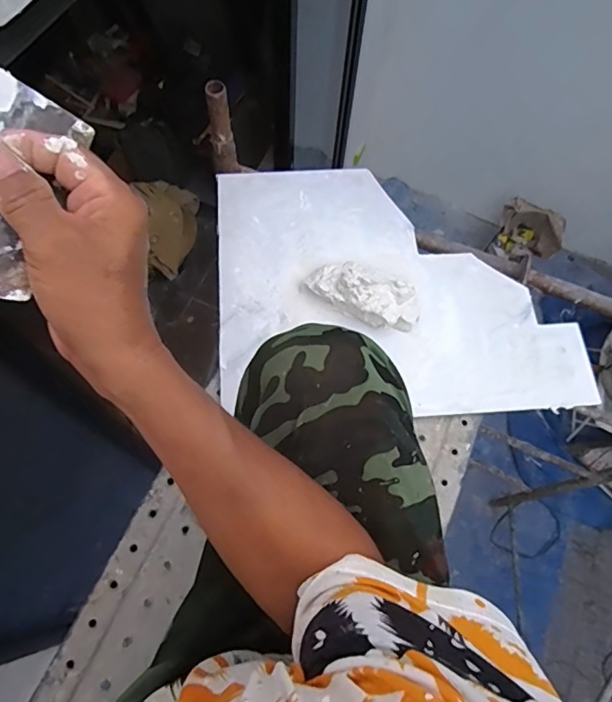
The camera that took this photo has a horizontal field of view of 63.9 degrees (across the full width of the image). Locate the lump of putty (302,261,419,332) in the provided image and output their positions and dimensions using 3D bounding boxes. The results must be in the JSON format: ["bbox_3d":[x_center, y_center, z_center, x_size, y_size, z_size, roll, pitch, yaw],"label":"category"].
[{"bbox_3d":[0.098,-0.105,0.803,0.192,0.066,0.106,24,68,7],"label":"lump of putty"}]

